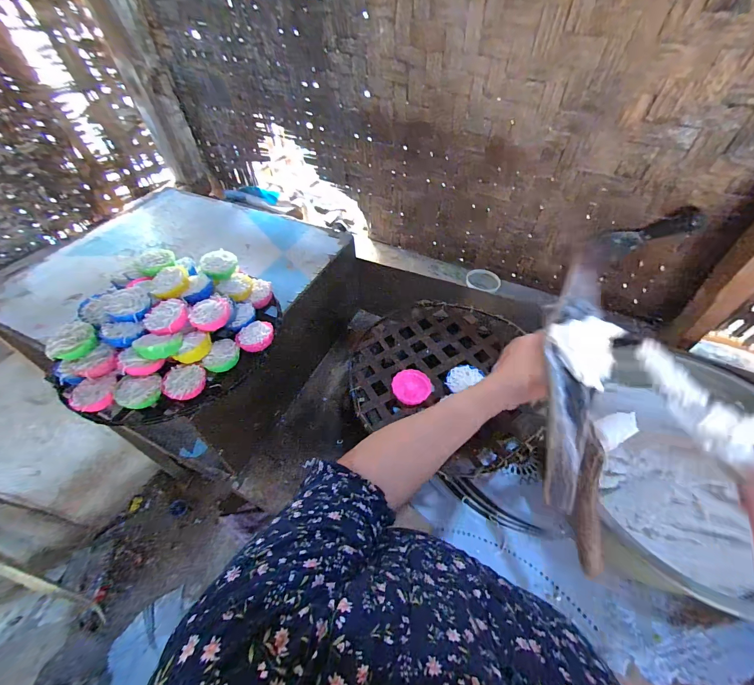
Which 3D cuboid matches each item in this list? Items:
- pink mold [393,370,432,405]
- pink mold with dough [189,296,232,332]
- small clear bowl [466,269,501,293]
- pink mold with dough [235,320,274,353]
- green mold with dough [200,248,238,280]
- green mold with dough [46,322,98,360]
[{"bbox_3d":[0.057,0.078,0.561,0.060,0.029,0.065,3,50,3],"label":"pink mold"},{"bbox_3d":[-0.262,-0.046,0.540,0.063,0.033,0.055,-26,54,-20],"label":"pink mold with dough"},{"bbox_3d":[0.284,-0.167,0.904,0.089,0.016,0.079,31,56,24],"label":"small clear bowl"},{"bbox_3d":[-0.201,-0.010,0.573,0.057,0.035,0.060,-4,50,-3],"label":"pink mold with dough"},{"bbox_3d":[-0.284,-0.143,0.617,0.058,0.026,0.065,-16,52,-13],"label":"green mold with dough"},{"bbox_3d":[-0.439,-0.004,0.495,0.062,0.031,0.049,-7,50,-6],"label":"green mold with dough"}]

